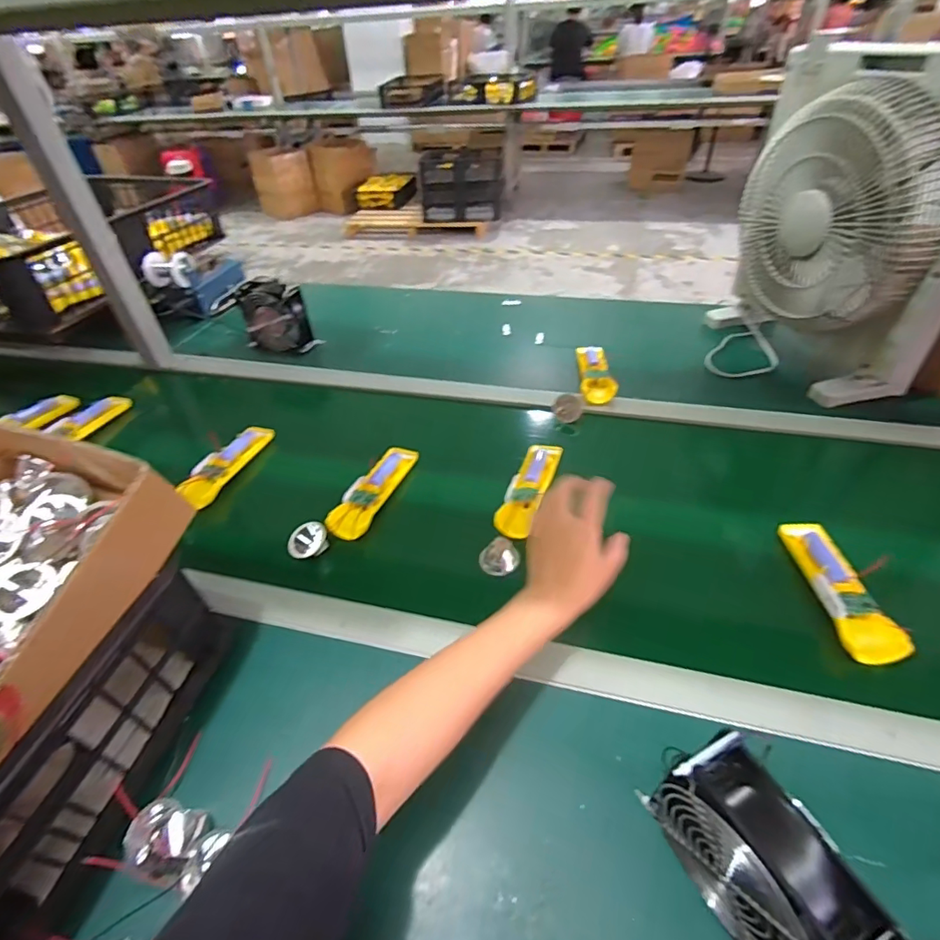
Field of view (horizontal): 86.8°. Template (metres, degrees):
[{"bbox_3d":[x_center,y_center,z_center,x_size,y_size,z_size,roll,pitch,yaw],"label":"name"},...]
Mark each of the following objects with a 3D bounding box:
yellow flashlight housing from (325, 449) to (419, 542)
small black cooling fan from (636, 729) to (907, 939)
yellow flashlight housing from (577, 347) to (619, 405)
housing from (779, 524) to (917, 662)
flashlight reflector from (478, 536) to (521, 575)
[{"bbox_3d":[-0.127,0.024,0.661,0.049,0.028,0.174,14,46,18],"label":"yellow flashlight housing"},{"bbox_3d":[0.184,0.255,0.323,0.054,0.114,0.123,-24,47,-20],"label":"small black cooling fan"},{"bbox_3d":[0.208,-0.160,0.822,0.056,0.030,0.148,2,44,7],"label":"yellow flashlight housing"},{"bbox_3d":[0.389,0.120,0.526,0.051,0.021,0.167,-3,43,2],"label":"housing"},{"bbox_3d":[0.035,0.103,0.586,0.044,0.028,0.035,-17,45,-13],"label":"flashlight reflector"}]

